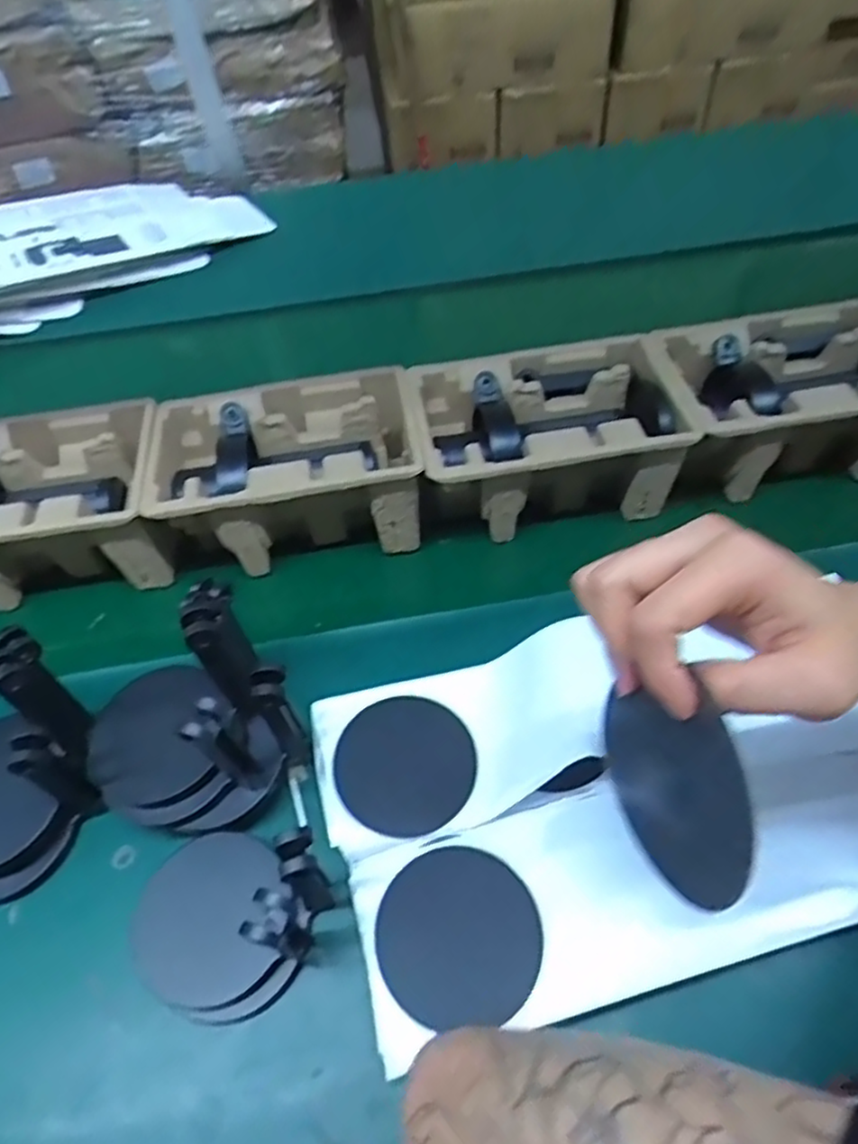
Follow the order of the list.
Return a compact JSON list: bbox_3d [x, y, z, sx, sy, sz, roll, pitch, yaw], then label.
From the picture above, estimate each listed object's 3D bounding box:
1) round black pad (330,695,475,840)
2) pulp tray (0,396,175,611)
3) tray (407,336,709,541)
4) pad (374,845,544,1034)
[{"bbox_3d":[-0.014,0.126,0.452,0.089,0.006,0.086,3,62,-6],"label":"round black pad"},{"bbox_3d":[-0.344,-0.055,0.604,0.228,0.095,0.145,-8,53,-3],"label":"pulp tray"},{"bbox_3d":[0.099,-0.118,0.621,0.226,0.097,0.146,-10,53,-5],"label":"tray"},{"bbox_3d":[0.017,0.207,0.394,0.091,0.004,0.088,-1,58,2],"label":"pad"}]

